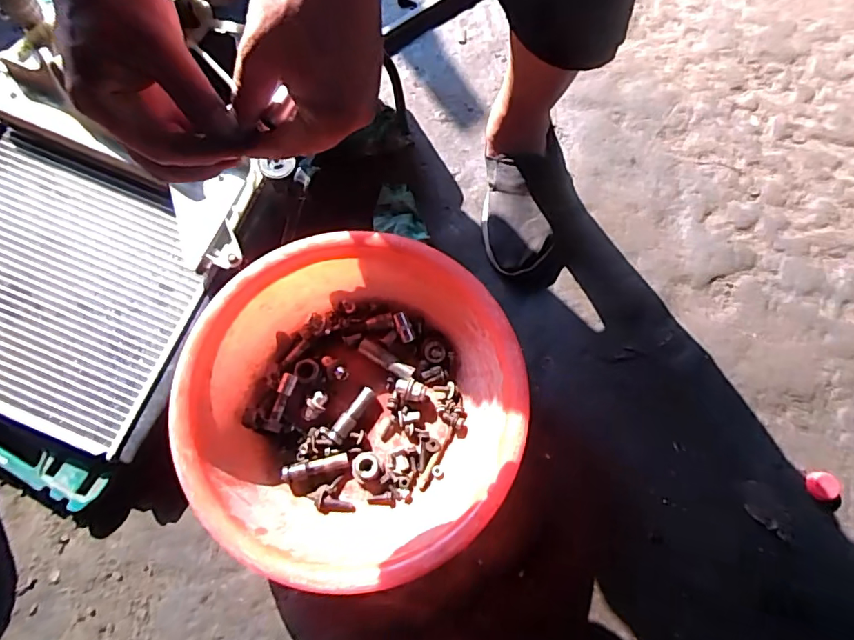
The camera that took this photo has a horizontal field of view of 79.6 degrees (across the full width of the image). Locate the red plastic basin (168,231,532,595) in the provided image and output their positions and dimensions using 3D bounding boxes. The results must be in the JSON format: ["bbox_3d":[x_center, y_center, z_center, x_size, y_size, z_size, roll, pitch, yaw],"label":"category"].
[{"bbox_3d":[-0.080,0.094,0.600,0.346,0.148,0.359,0,75,1],"label":"red plastic basin"}]

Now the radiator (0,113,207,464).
[{"bbox_3d":[-0.471,-0.057,0.635,0.405,0.042,0.333,22,76,6],"label":"radiator"}]

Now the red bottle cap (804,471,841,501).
[{"bbox_3d":[0.481,0.201,0.622,0.035,0.012,0.033,0,75,1],"label":"red bottle cap"}]

